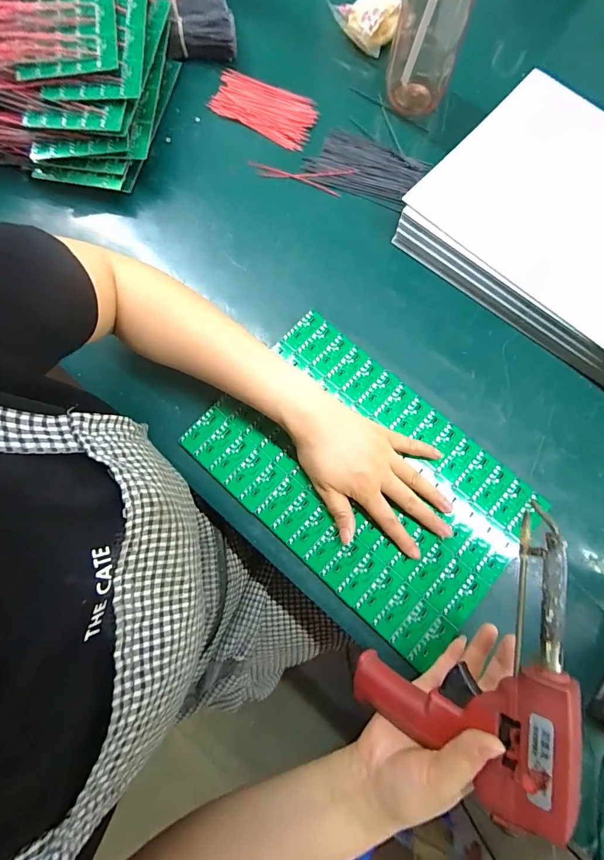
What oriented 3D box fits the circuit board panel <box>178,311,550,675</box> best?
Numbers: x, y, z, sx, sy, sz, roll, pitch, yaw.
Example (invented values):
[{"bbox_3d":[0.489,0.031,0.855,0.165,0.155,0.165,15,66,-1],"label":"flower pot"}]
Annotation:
[{"bbox_3d":[0.056,0.044,0.360,0.298,0.006,0.194,41,81,8],"label":"circuit board panel"}]

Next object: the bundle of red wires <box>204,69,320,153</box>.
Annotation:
[{"bbox_3d":[-0.045,-0.389,0.457,0.128,0.008,0.070,27,80,6],"label":"bundle of red wires"}]

